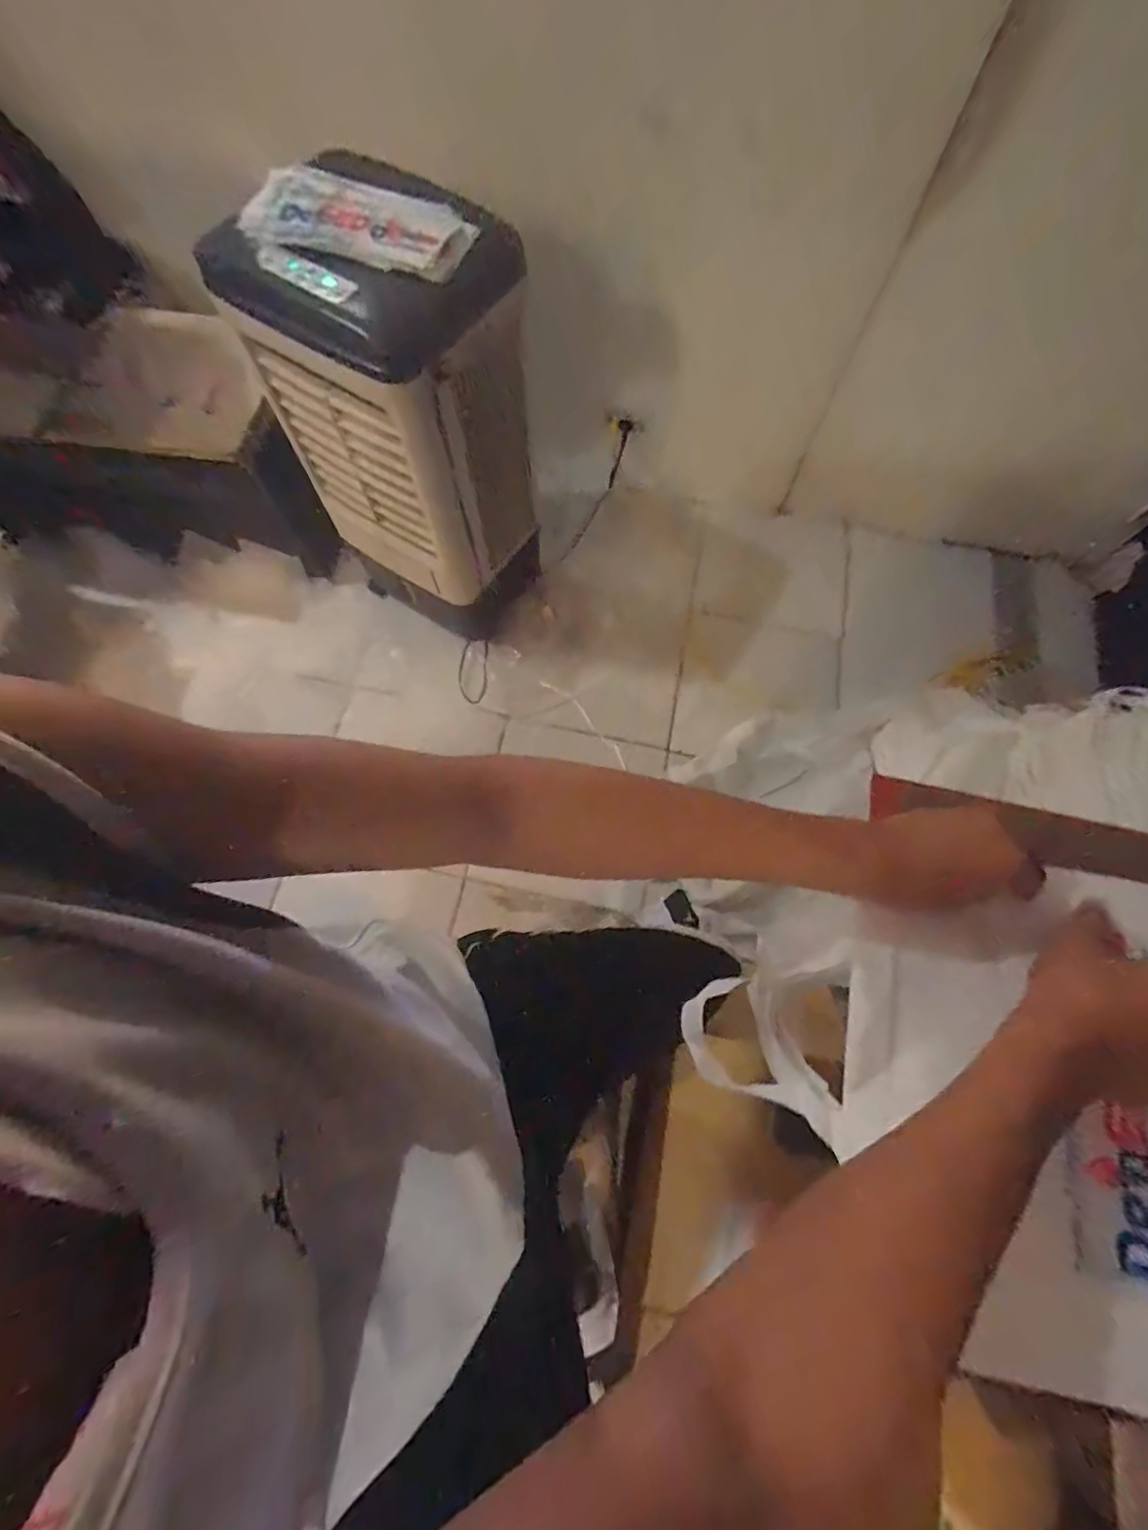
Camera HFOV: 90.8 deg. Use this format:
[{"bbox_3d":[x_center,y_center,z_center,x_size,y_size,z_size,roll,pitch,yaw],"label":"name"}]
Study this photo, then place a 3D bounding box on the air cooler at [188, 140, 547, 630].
[{"bbox_3d":[-0.300,-0.611,1.102,0.418,0.713,0.309,35,74,11],"label":"air cooler"}]

